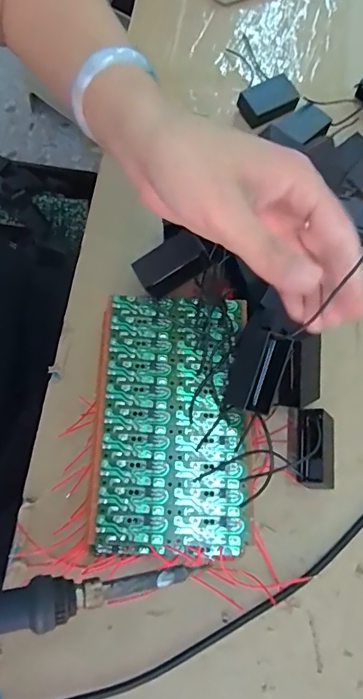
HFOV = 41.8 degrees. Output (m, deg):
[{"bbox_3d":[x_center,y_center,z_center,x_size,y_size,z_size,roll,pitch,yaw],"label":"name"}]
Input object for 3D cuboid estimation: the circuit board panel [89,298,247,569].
[{"bbox_3d":[-0.005,0.042,0.301,0.087,0.006,0.160,1,70,1],"label":"circuit board panel"}]

